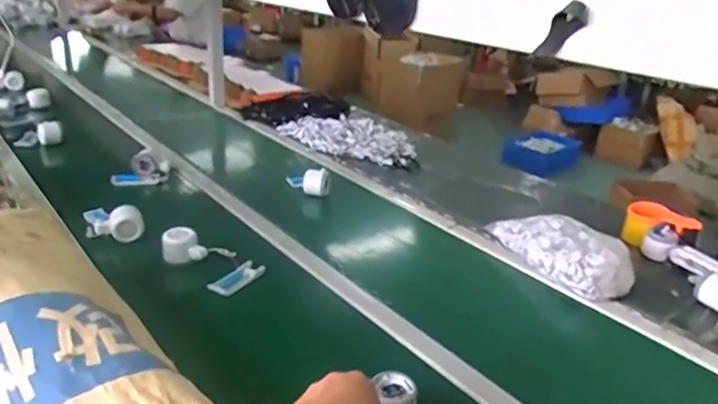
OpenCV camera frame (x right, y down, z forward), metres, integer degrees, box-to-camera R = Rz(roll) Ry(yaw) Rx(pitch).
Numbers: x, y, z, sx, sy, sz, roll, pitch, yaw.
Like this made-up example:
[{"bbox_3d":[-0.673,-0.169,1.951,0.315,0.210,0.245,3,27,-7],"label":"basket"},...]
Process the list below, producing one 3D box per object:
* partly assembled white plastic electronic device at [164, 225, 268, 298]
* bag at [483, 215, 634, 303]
[{"bbox_3d":[-0.274,0.104,1.051,0.199,0.055,0.103,26,29,17],"label":"partly assembled white plastic electronic device"},{"bbox_3d":[0.386,0.094,1.105,0.142,0.094,0.281,-3,24,-18],"label":"bag"}]

